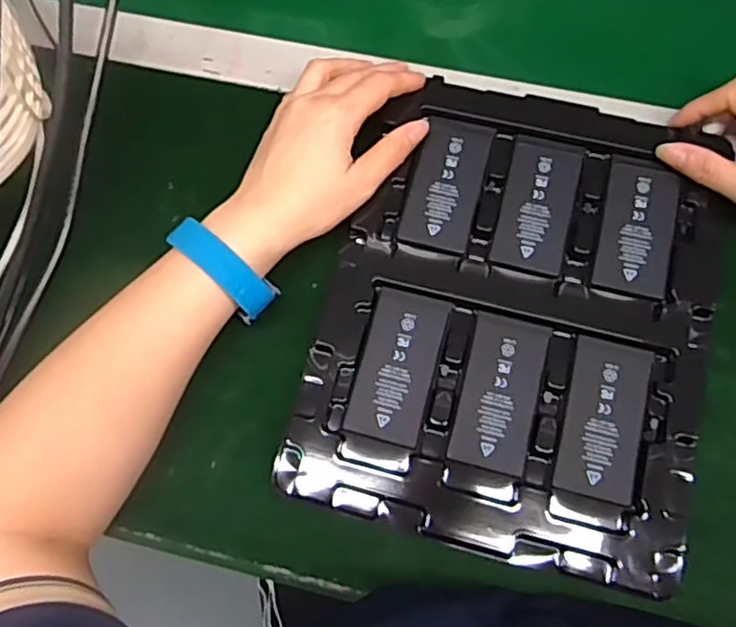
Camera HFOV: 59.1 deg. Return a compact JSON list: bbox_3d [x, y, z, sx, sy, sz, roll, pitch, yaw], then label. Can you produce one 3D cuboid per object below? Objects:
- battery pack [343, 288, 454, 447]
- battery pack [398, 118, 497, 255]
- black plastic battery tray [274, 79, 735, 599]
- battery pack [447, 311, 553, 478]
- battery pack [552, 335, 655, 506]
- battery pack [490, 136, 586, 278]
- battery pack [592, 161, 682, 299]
[{"bbox_3d":[0.018,0.030,0.376,0.044,0.008,0.086,15,74,3],"label":"battery pack"},{"bbox_3d":[0.049,-0.080,0.404,0.042,0.009,0.086,14,74,3],"label":"battery pack"},{"bbox_3d":[0.087,-0.003,0.381,0.217,0.032,0.273,13,74,3],"label":"black plastic battery tray"},{"bbox_3d":[0.076,0.044,0.369,0.044,0.008,0.086,14,74,3],"label":"battery pack"},{"bbox_3d":[0.132,0.058,0.361,0.043,0.004,0.087,14,74,3],"label":"battery pack"},{"bbox_3d":[0.105,-0.067,0.397,0.043,0.010,0.088,14,74,3],"label":"battery pack"},{"bbox_3d":[0.162,-0.052,0.386,0.042,0.008,0.083,12,74,2],"label":"battery pack"}]

